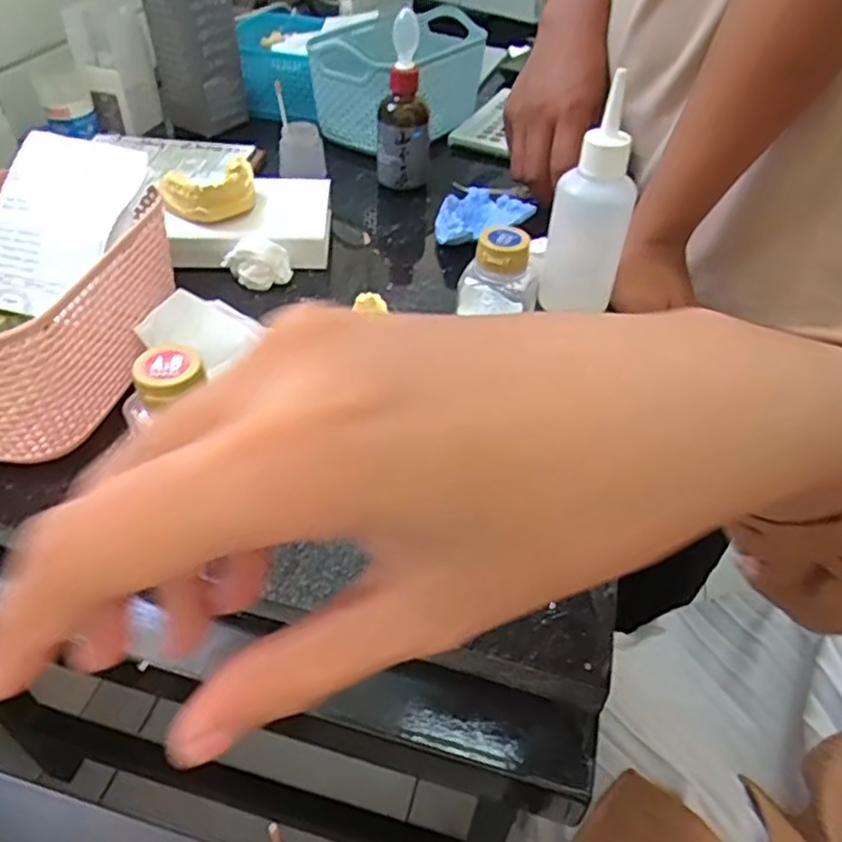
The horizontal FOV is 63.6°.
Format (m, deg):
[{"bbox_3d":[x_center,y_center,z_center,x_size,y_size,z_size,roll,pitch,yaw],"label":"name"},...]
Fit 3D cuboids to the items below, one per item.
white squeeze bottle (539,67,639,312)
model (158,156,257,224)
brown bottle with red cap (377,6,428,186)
[{"bbox_3d":[0.102,-0.126,0.405,0.044,0.129,0.033,10,43,7],"label":"white squeeze bottle"},{"bbox_3d":[-0.148,-0.163,0.488,0.065,0.029,0.044,-20,48,-23],"label":"model"},{"bbox_3d":[-0.013,-0.253,0.548,0.044,0.115,0.038,3,43,0],"label":"brown bottle with red cap"}]

